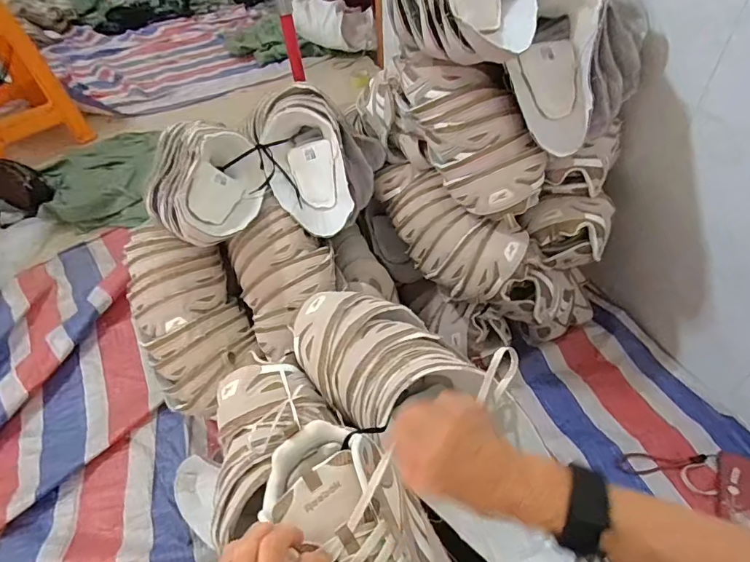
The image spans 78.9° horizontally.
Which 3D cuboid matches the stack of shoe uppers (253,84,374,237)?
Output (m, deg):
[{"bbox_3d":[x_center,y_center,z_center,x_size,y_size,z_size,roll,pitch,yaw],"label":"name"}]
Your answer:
[{"bbox_3d":[-0.125,-0.221,0.879,0.204,0.140,0.305,-35,79,6],"label":"stack of shoe uppers"}]

